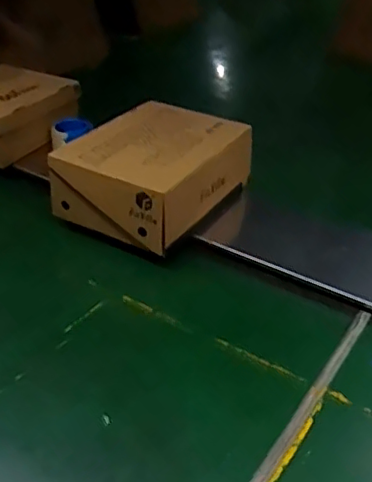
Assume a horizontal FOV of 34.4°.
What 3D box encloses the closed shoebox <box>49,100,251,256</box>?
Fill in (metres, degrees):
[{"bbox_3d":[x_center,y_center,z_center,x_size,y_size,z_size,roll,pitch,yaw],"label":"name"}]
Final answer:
[{"bbox_3d":[-0.060,-0.140,1.212,0.265,0.148,0.345,23,37,27],"label":"closed shoebox"}]

